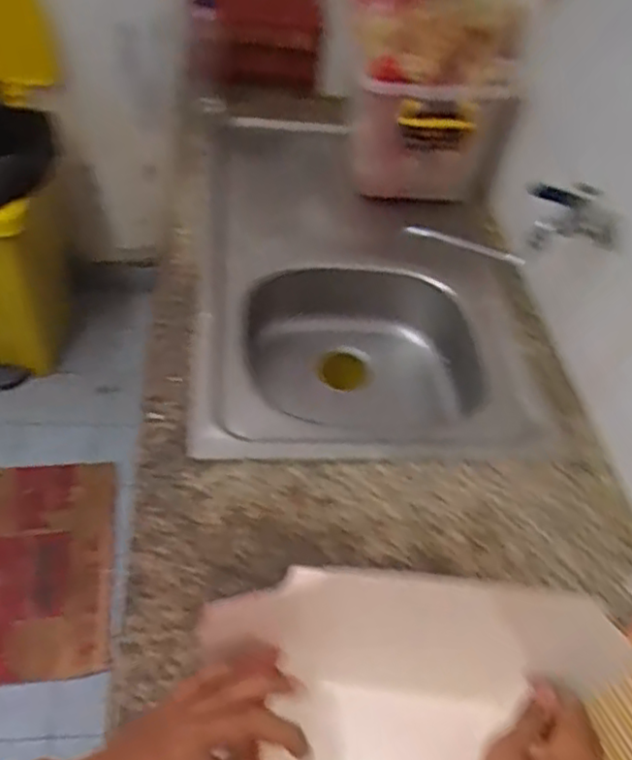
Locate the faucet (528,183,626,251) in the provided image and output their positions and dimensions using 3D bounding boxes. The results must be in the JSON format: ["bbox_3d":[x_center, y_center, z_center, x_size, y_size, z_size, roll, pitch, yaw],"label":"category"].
[{"bbox_3d":[0.345,-0.214,0.910,0.139,0.103,0.043,7,47,0],"label":"faucet"}]

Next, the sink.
[{"bbox_3d":[0.059,-0.179,1.223,0.538,0.228,0.916,0,47,-9],"label":"sink"}]

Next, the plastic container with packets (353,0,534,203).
[{"bbox_3d":[0.216,-0.569,1.280,0.250,0.328,0.326,3,47,-7],"label":"plastic container with packets"}]

